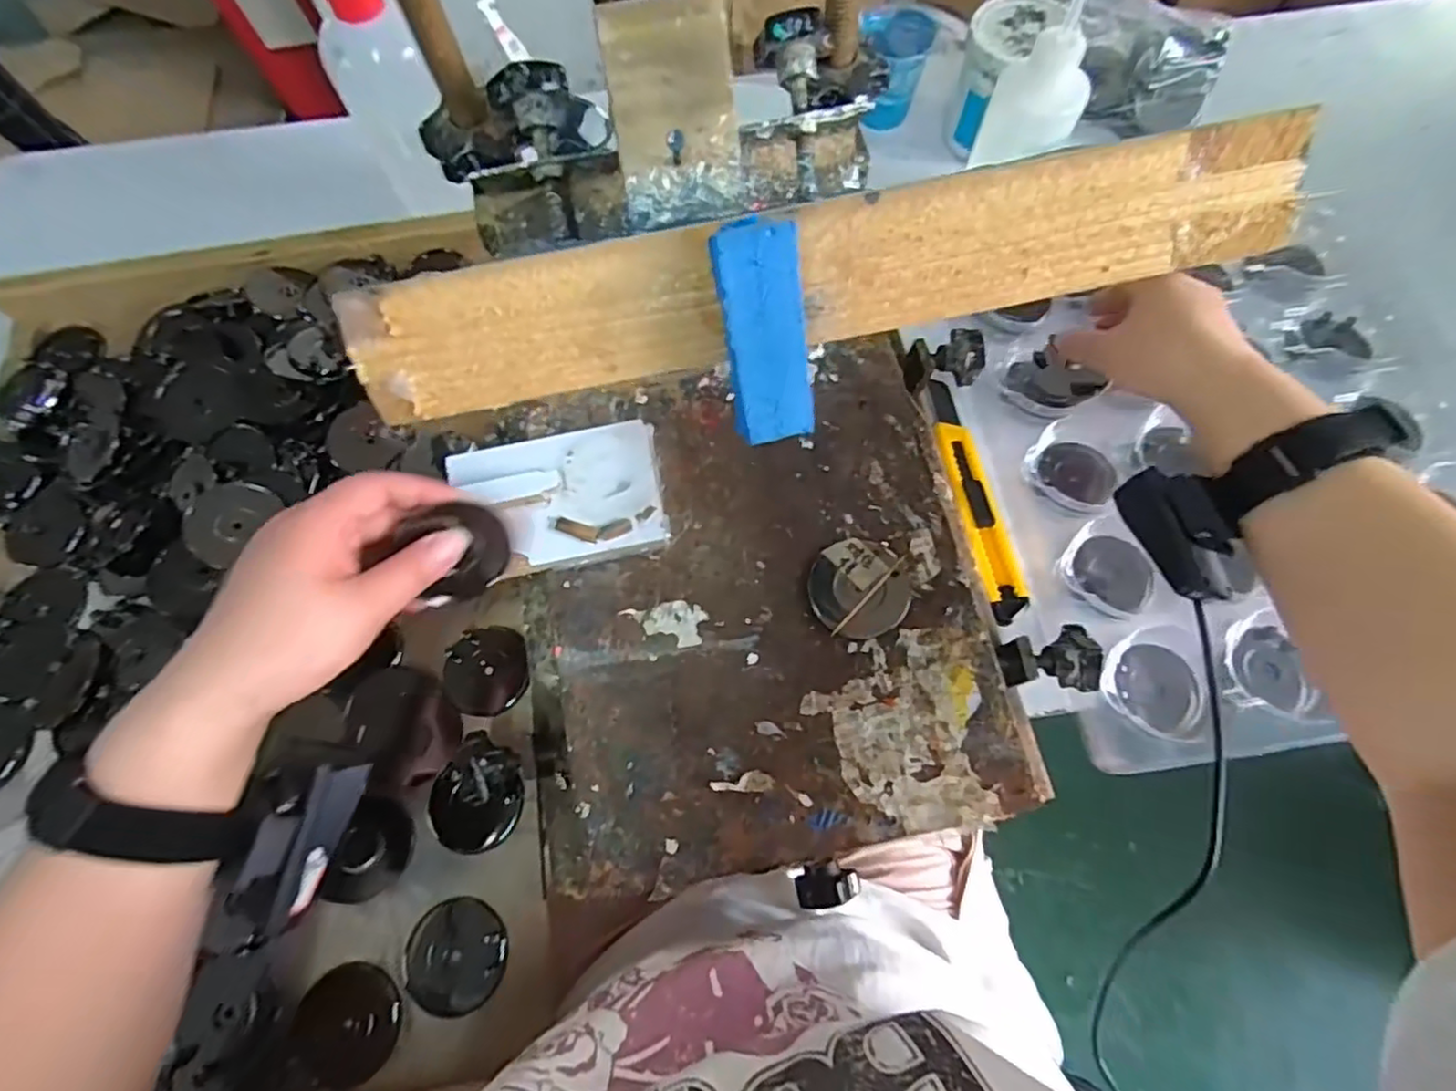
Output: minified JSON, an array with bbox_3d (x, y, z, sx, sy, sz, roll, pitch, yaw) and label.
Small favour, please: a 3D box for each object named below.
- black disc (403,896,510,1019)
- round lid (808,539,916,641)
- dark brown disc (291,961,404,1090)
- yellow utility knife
[{"bbox_3d":[-0.151,0.228,0.355,0.054,0.004,0.056,-1,70,2],"label":"black disc"},{"bbox_3d":[0.074,0.023,0.360,0.055,0.004,0.055,-1,70,2],"label":"round lid"},{"bbox_3d":[-0.206,0.259,0.347,0.053,0.007,0.054,-1,70,2],"label":"dark brown disc"},{"bbox_3d":[0.169,-0.037,0.447,0.026,0.012,0.183,-9,70,-1],"label":"yellow utility knife"}]

